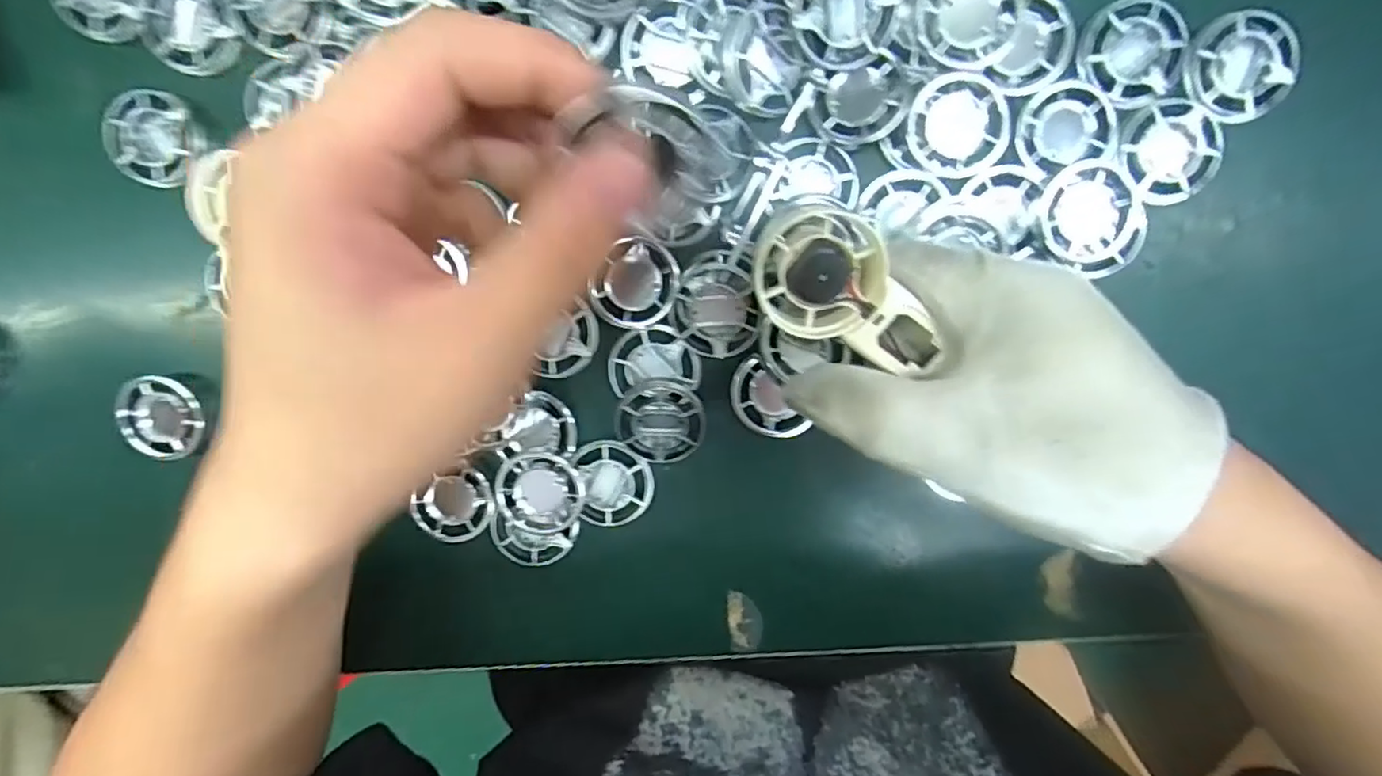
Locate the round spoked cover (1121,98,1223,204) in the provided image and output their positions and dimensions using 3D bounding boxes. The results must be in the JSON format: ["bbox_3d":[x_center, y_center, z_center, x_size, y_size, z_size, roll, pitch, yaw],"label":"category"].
[{"bbox_3d":[0.188,-0.093,0.248,0.035,0.005,0.038,0,98,3],"label":"round spoked cover"}]

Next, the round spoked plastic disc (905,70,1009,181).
[{"bbox_3d":[0.103,-0.102,0.247,0.035,0.008,0.038,0,98,3],"label":"round spoked plastic disc"}]

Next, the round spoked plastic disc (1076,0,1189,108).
[{"bbox_3d":[0.171,-0.130,0.246,0.038,0.006,0.040,0,98,3],"label":"round spoked plastic disc"}]

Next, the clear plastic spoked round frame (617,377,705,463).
[{"bbox_3d":[-0.013,0.015,0.275,0.037,0.009,0.038,0,98,3],"label":"clear plastic spoked round frame"}]

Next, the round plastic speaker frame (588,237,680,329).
[{"bbox_3d":[-0.023,-0.044,0.269,0.035,0.004,0.037,0,98,3],"label":"round plastic speaker frame"}]

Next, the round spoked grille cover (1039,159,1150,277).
[{"bbox_3d":[0.159,-0.066,0.250,0.039,0.011,0.045,-22,96,6],"label":"round spoked grille cover"}]

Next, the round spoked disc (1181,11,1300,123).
[{"bbox_3d":[0.212,-0.125,0.245,0.038,0.009,0.039,0,98,3],"label":"round spoked disc"}]

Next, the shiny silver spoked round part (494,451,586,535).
[{"bbox_3d":[-0.067,0.047,0.282,0.036,0.010,0.037,0,98,3],"label":"shiny silver spoked round part"}]

